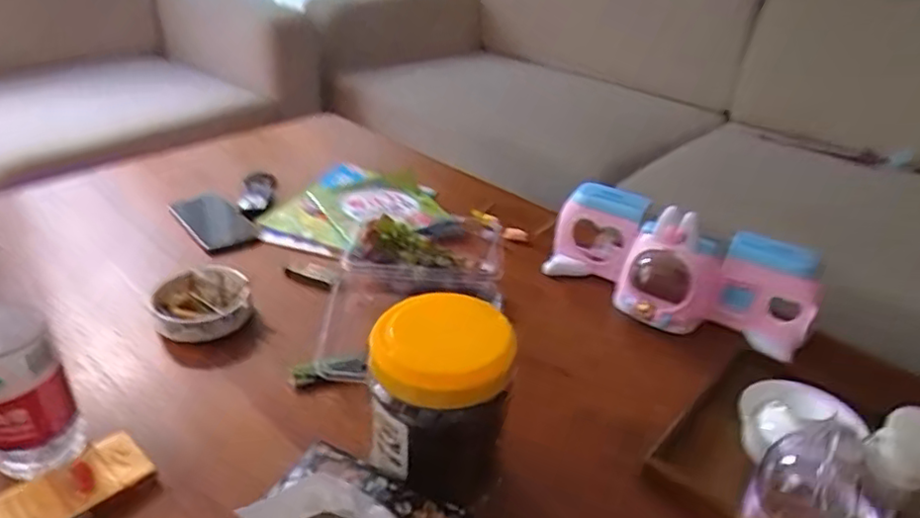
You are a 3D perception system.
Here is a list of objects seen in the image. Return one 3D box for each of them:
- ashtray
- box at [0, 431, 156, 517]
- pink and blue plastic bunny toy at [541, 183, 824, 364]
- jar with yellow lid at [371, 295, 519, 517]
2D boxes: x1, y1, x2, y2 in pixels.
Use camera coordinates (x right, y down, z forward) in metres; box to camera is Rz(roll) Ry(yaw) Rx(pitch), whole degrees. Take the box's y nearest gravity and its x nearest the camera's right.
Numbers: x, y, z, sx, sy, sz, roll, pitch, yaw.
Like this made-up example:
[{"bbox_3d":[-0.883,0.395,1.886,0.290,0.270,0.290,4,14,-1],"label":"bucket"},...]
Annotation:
[{"bbox_3d":[-0.257,0.050,0.642,0.090,0.032,0.099,-9,35,-16],"label":"ashtray"},{"bbox_3d":[-0.284,0.168,0.470,0.064,0.016,0.097,28,41,34],"label":"box"},{"bbox_3d":[0.216,0.002,0.654,0.263,0.116,0.076,24,38,28],"label":"pink and blue plastic bunny toy"},{"bbox_3d":[-0.014,0.111,0.454,0.088,0.151,0.085,3,33,-2],"label":"jar with yellow lid"}]

